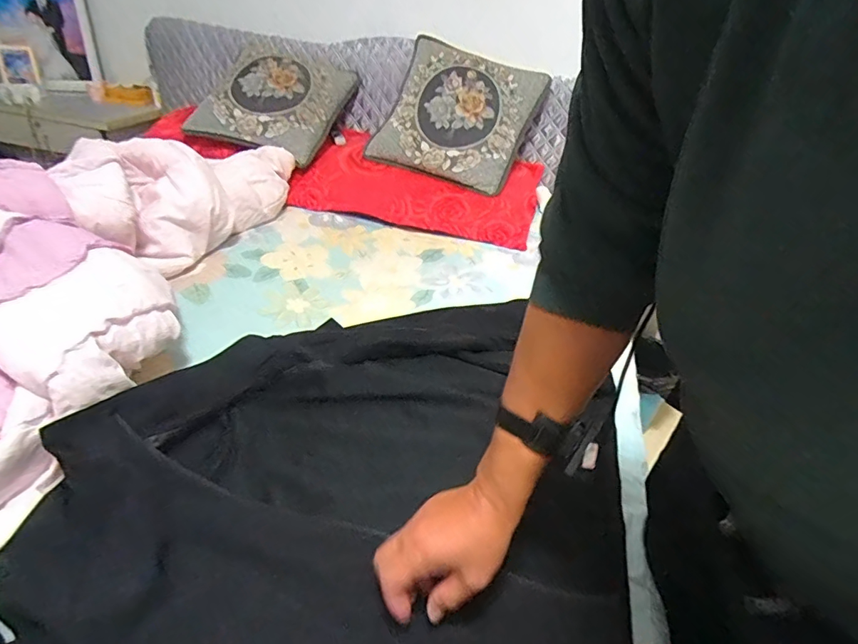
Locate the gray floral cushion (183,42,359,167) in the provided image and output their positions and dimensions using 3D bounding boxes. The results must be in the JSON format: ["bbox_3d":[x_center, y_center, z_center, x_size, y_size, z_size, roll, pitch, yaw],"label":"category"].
[{"bbox_3d":[-0.479,-0.722,1.540,0.388,0.113,0.436,21,64,10],"label":"gray floral cushion"}]

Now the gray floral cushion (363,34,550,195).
[{"bbox_3d":[0.082,-0.618,1.455,0.403,0.412,0.082,22,-7,11],"label":"gray floral cushion"}]

